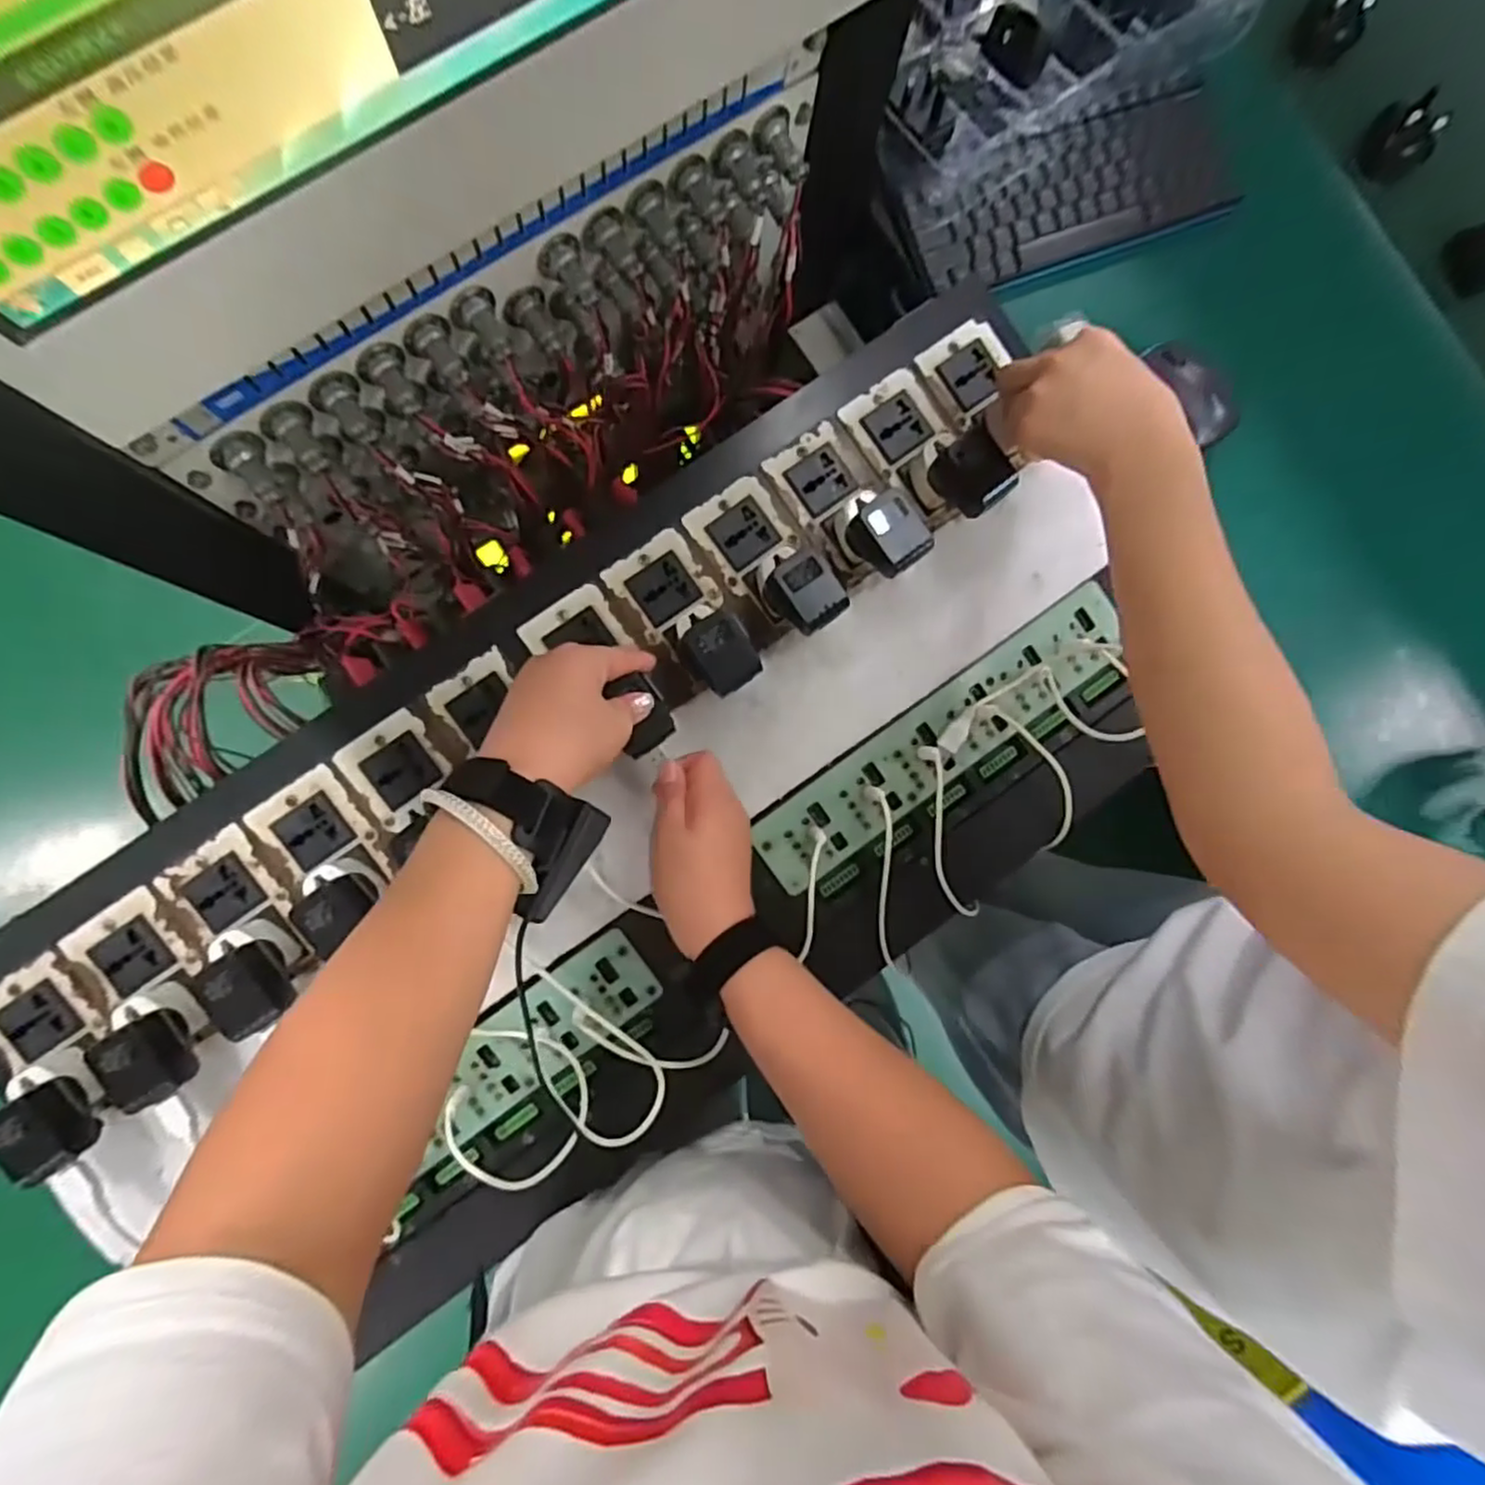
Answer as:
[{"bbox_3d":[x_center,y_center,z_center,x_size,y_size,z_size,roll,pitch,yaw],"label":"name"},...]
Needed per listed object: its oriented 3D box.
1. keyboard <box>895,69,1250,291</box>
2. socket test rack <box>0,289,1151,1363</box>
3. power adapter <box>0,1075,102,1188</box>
[{"bbox_3d":[0.269,-0.447,0.563,0.275,0.024,0.111,-22,88,-6],"label":"keyboard"},{"bbox_3d":[-0.078,0.055,0.478,0.850,0.089,0.359,-34,90,-6],"label":"socket test rack"},{"bbox_3d":[-0.415,0.231,0.418,0.041,0.033,0.047,-33,90,-6],"label":"power adapter"}]

